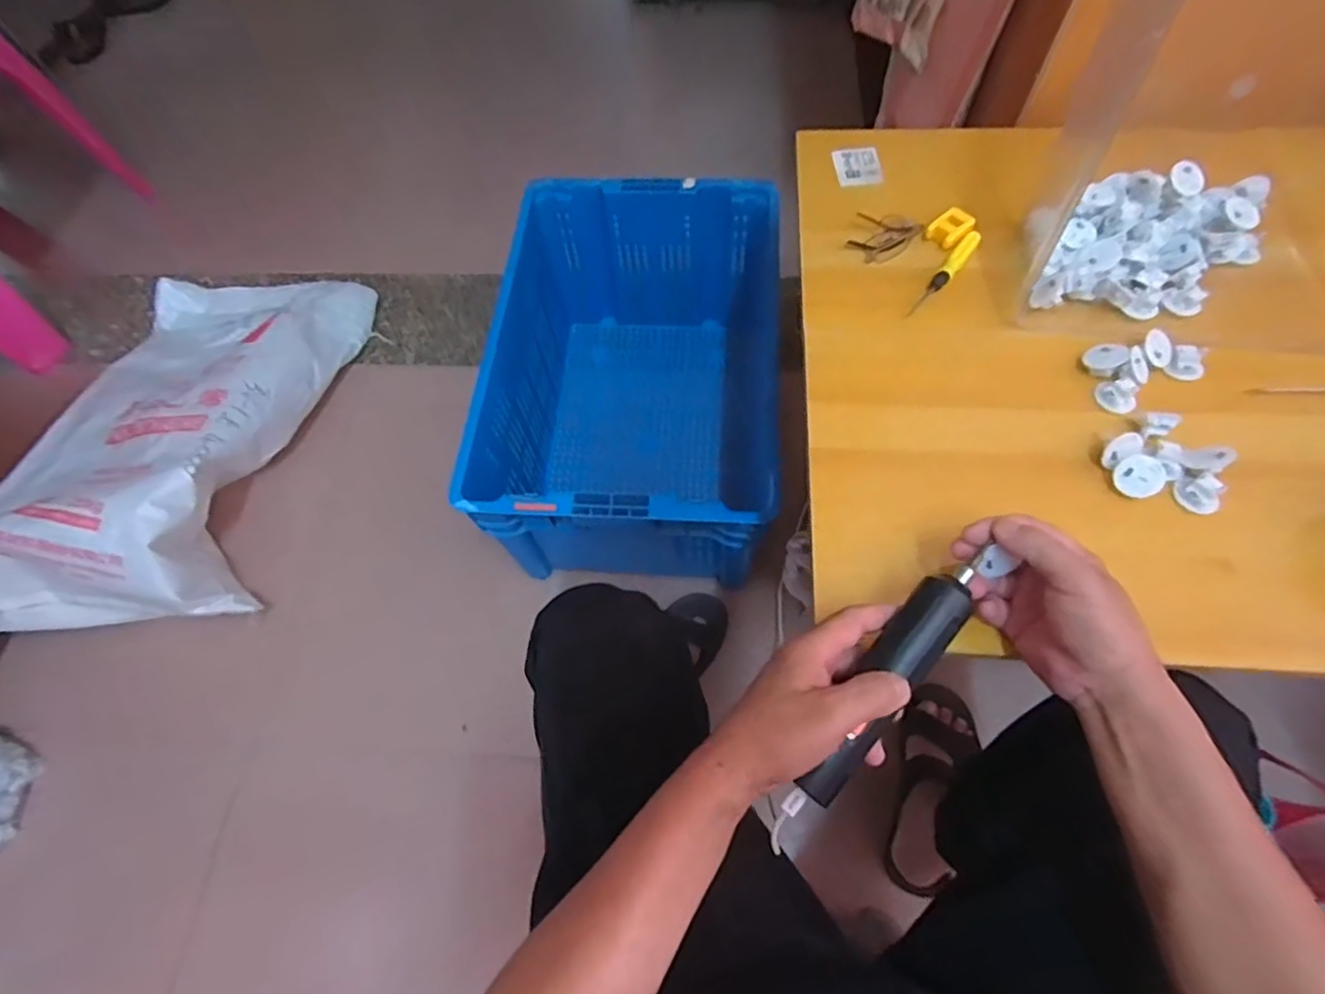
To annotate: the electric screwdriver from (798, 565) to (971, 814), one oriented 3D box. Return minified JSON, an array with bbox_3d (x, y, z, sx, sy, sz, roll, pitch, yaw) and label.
[{"bbox_3d":[0.142,0.114,0.396,0.037,0.028,0.172,34,80,16],"label":"electric screwdriver"}]

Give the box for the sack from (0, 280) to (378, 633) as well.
[{"bbox_3d":[-0.839,-0.145,1.065,0.441,0.236,0.745,2,64,5],"label":"sack"}]

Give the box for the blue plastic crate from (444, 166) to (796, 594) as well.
[{"bbox_3d":[-0.036,-0.168,1.001,0.395,0.326,0.567,3,64,5],"label":"blue plastic crate"}]

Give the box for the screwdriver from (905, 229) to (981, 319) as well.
[{"bbox_3d":[0.272,-0.213,0.601,0.017,0.018,0.113,35,71,19],"label":"screwdriver"}]

